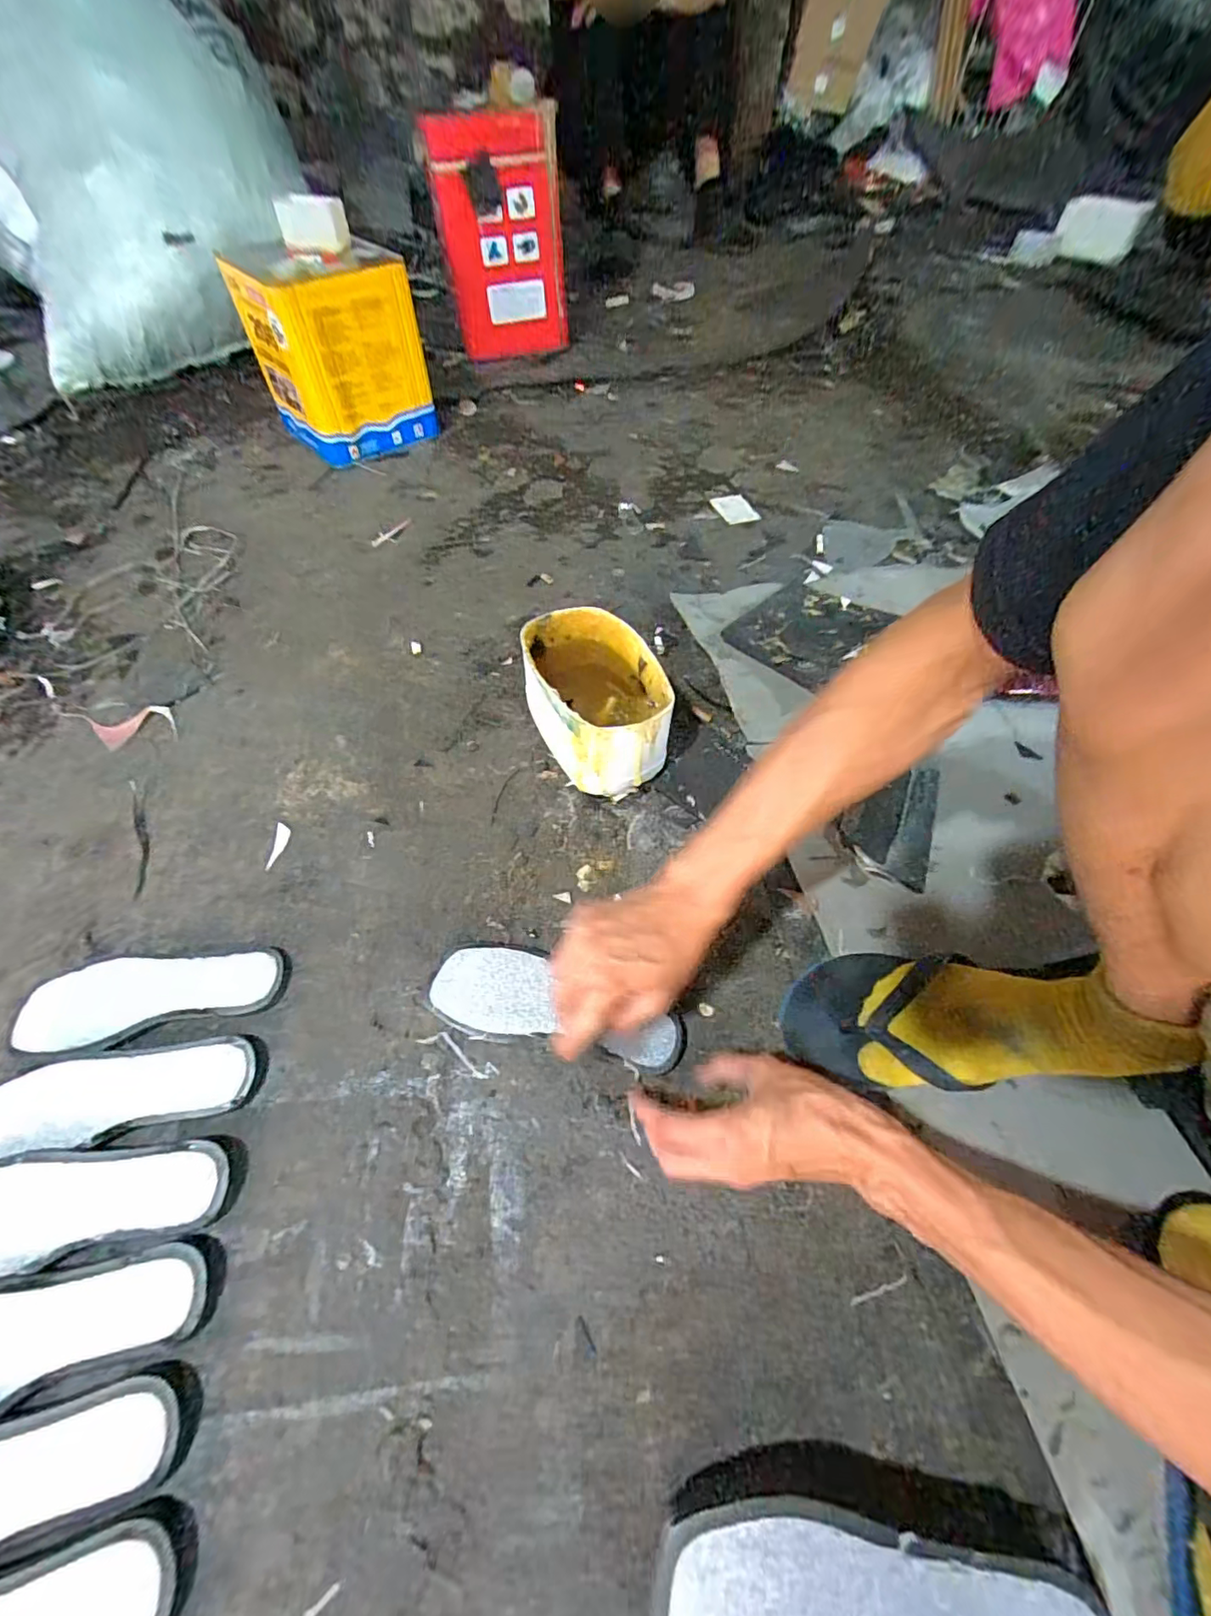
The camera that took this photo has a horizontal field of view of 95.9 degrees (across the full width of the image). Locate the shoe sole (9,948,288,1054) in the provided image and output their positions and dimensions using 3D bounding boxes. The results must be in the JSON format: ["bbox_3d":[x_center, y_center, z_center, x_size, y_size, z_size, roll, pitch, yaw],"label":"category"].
[{"bbox_3d":[-0.418,0.178,0.507,0.223,0.015,0.079,-3,58,-3],"label":"shoe sole"}]

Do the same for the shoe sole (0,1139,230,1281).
[{"bbox_3d":[-0.414,0.305,0.420,0.228,0.020,0.073,-10,59,-7],"label":"shoe sole"}]

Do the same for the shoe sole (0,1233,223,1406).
[{"bbox_3d":[-0.394,0.365,0.379,0.223,0.018,0.067,-15,59,-10],"label":"shoe sole"}]

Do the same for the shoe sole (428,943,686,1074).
[{"bbox_3d":[-0.044,0.178,0.494,0.228,0.012,0.083,14,59,8],"label":"shoe sole"}]

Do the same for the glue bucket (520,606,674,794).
[{"bbox_3d":[-0.010,-0.120,0.626,0.123,0.132,0.191,-22,61,-14],"label":"glue bucket"}]

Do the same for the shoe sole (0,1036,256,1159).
[{"bbox_3d":[-0.415,0.242,0.458,0.214,0.026,0.064,-10,59,-7],"label":"shoe sole"}]

